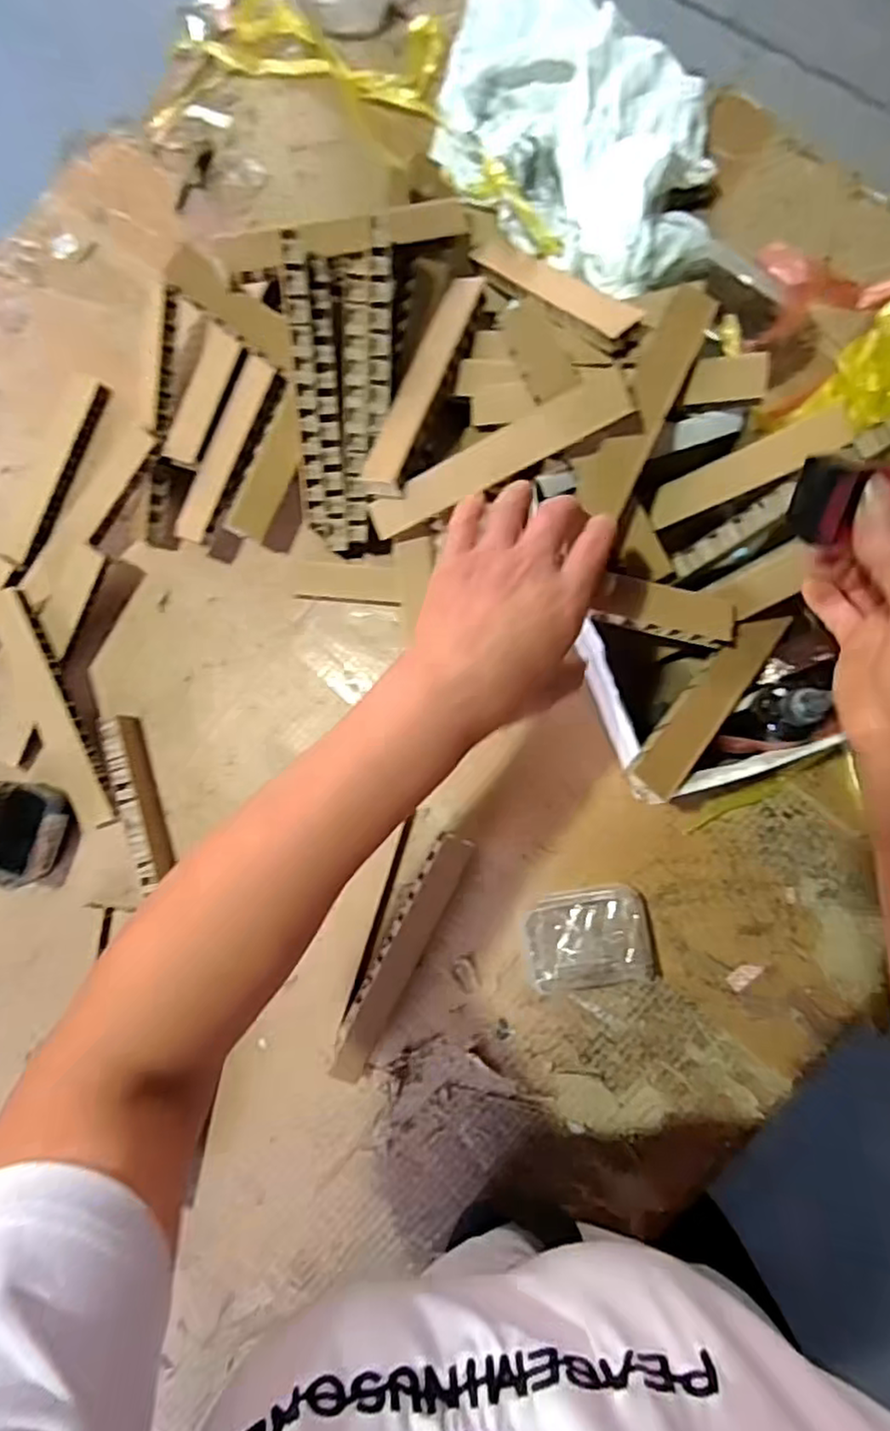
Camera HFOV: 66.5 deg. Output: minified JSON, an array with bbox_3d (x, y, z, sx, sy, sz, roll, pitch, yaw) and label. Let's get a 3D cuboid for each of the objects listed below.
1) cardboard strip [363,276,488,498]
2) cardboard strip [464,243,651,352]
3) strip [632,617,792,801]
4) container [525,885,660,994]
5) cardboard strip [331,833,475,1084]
[{"bbox_3d":[-0.014,-0.261,0.527,0.035,0.015,0.211,18,74,9],"label":"cardboard strip"},{"bbox_3d":[0.082,-0.332,0.531,0.030,0.014,0.196,-37,56,2],"label":"cardboard strip"},{"bbox_3d":[0.183,-0.015,0.462,0.030,0.011,0.174,40,65,9],"label":"strip"},{"bbox_3d":[0.109,0.165,0.508,0.092,0.035,0.069,-10,83,6],"label":"container"},{"bbox_3d":[-0.034,0.185,0.525,0.033,0.013,0.198,26,87,-19],"label":"cardboard strip"}]

